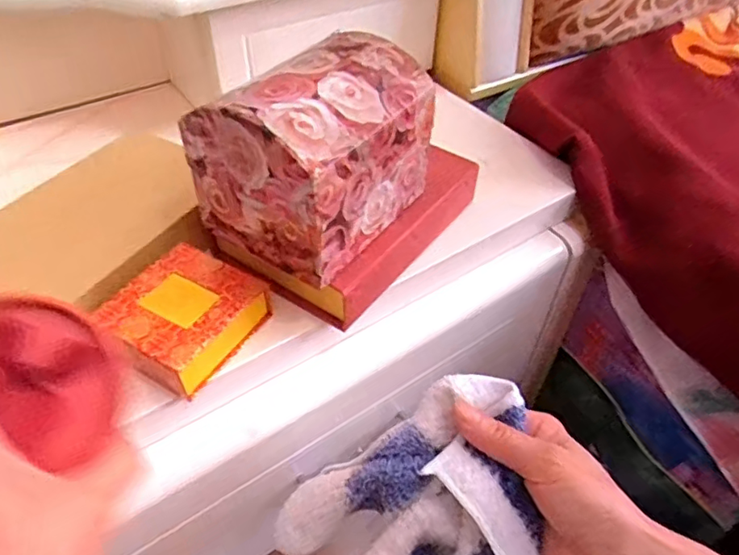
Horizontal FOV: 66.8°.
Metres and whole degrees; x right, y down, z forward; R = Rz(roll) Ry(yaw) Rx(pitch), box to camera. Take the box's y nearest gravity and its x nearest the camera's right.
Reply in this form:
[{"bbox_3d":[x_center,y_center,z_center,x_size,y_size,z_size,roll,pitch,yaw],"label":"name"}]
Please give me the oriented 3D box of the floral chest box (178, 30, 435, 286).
[{"bbox_3d":[-0.032,-0.074,0.349,0.093,0.109,0.121,28,49,21],"label":"floral chest box"}]

